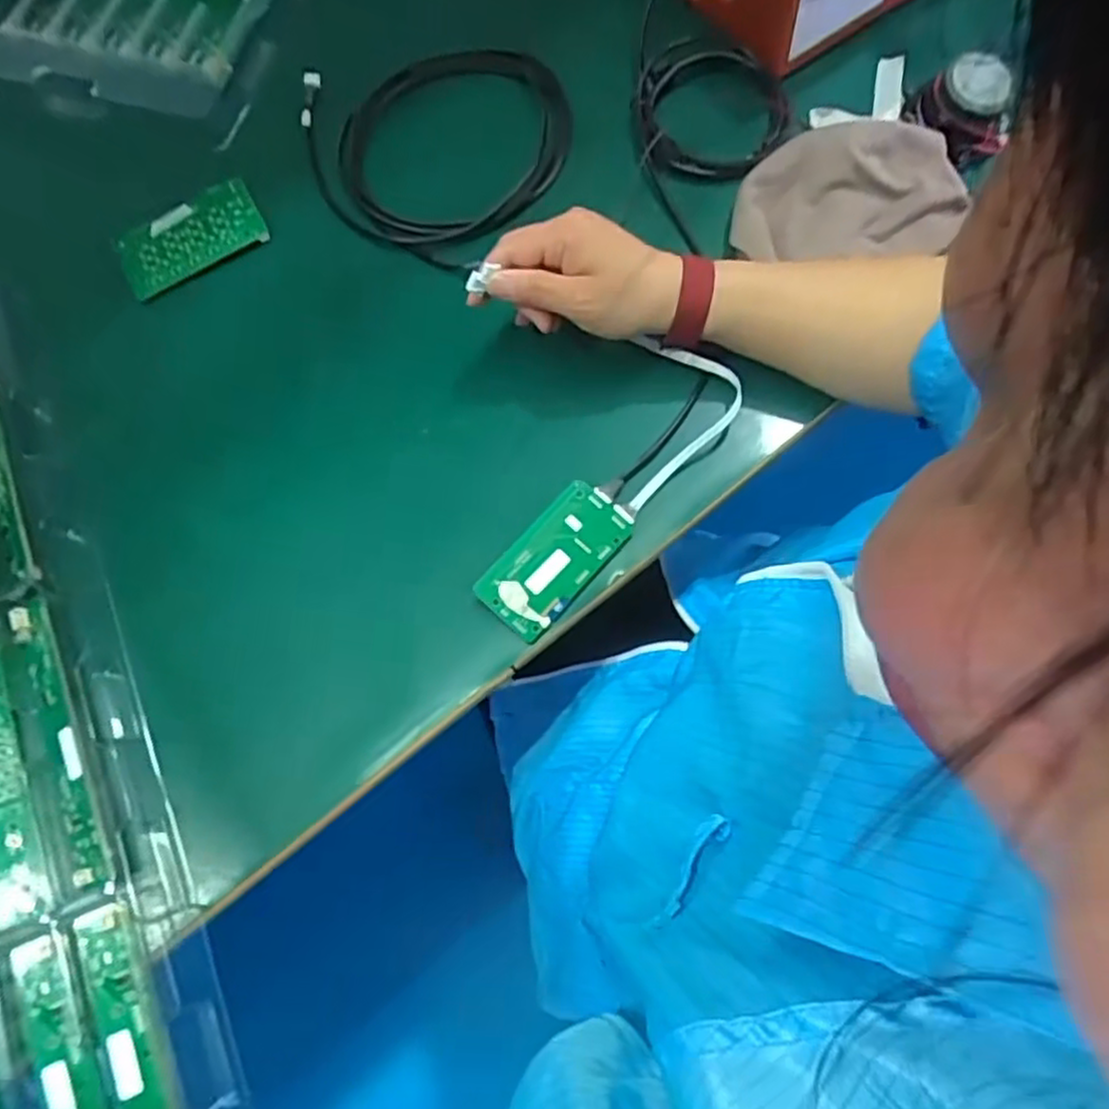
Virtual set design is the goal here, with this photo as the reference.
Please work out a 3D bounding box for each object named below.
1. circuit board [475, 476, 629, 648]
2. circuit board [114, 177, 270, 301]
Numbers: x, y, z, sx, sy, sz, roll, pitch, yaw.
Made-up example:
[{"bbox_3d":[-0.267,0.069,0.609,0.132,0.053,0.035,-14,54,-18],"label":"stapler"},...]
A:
[{"bbox_3d":[-0.001,0.002,0.448,0.049,0.006,0.095,42,81,6],"label":"circuit board"},{"bbox_3d":[-0.268,-0.233,0.542,0.106,0.011,0.061,-32,73,-5],"label":"circuit board"}]

